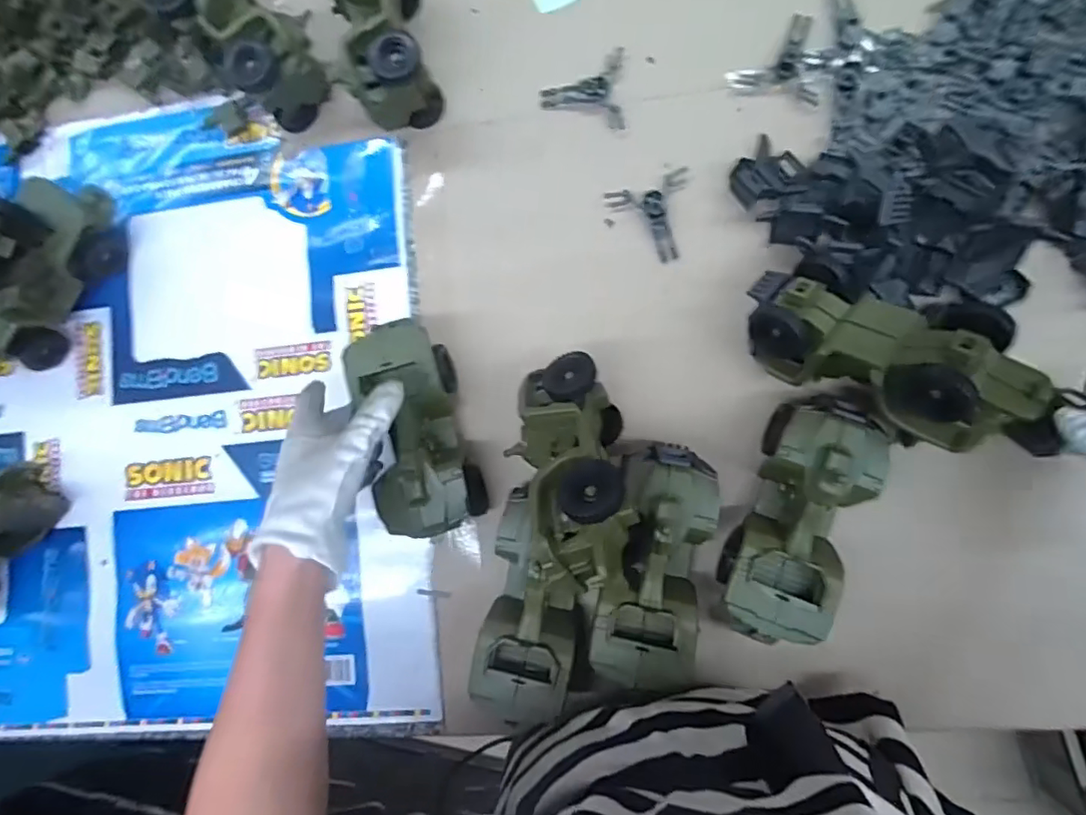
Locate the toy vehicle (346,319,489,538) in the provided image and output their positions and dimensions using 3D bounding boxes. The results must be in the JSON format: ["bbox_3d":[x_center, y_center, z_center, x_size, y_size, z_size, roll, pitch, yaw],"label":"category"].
[{"bbox_3d":[-0.112,0.020,0.508,0.083,0.071,0.175,-16,84,7],"label":"toy vehicle"}]

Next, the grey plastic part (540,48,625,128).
[{"bbox_3d":[0.036,-0.295,0.542,0.076,0.011,0.072,0,87,8],"label":"grey plastic part"}]

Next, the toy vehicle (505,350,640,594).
[{"bbox_3d":[0.021,0.049,0.440,0.089,0.078,0.174,-13,47,7],"label":"toy vehicle"}]

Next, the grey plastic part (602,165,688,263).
[{"bbox_3d":[0.101,-0.170,0.527,0.072,0.016,0.076,-14,85,7],"label":"grey plastic part"}]

